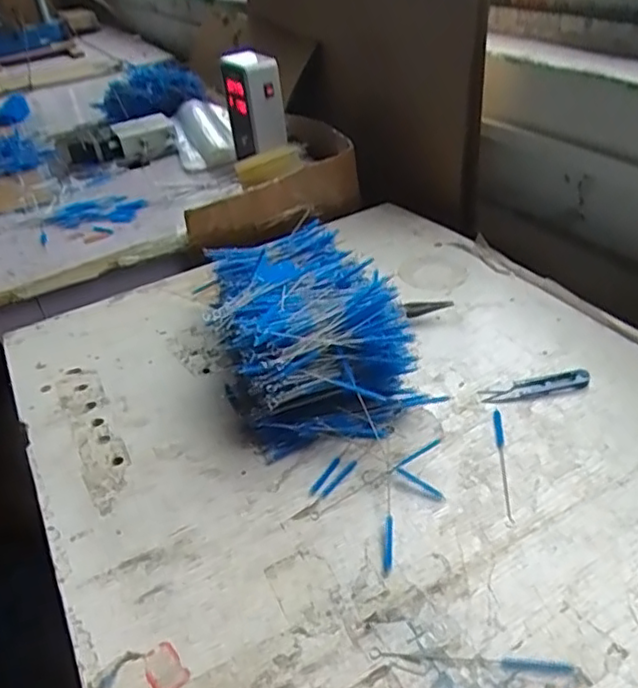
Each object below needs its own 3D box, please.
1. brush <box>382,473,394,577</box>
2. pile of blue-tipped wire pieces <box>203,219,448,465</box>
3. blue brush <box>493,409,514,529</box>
[{"bbox_3d":[0.054,0.139,0.498,0.008,0.004,0.092,-1,35,9],"label":"brush"},{"bbox_3d":[-0.024,-0.028,0.670,0.167,0.101,0.314,-16,35,-12],"label":"pile of blue-tipped wire pieces"},{"bbox_3d":[0.156,0.100,0.538,0.007,0.004,0.129,-1,35,9],"label":"blue brush"}]

